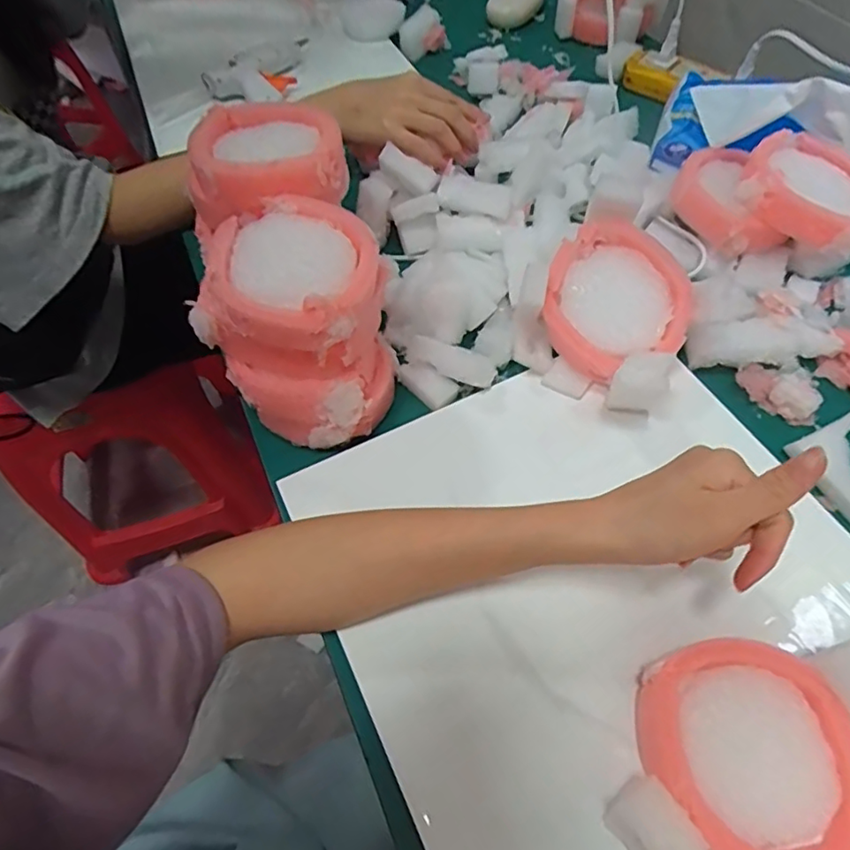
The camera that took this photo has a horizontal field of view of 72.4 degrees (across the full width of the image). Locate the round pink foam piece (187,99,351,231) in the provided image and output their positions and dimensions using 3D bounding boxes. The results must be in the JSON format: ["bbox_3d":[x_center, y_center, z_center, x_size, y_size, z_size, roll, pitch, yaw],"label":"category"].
[{"bbox_3d":[-0.109,-0.180,0.394,0.107,0.044,0.101,-9,57,-3],"label":"round pink foam piece"}]

